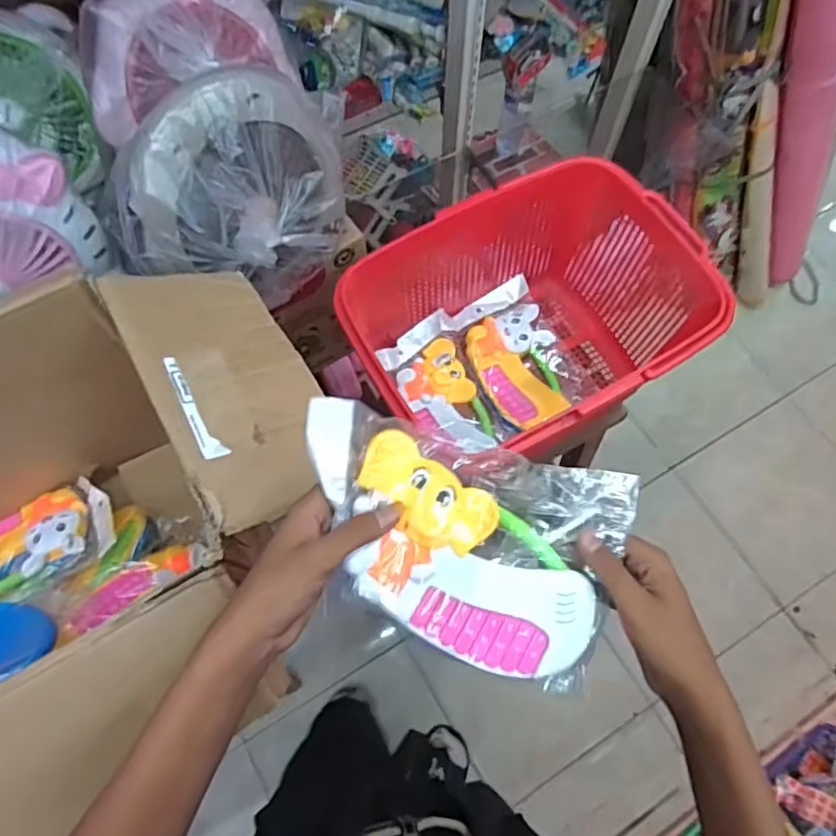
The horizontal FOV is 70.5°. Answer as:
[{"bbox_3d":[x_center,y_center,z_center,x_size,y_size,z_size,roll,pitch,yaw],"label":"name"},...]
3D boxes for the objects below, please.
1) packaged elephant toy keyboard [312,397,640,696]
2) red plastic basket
[{"bbox_3d":[0.026,0.089,0.415,0.219,0.042,0.152,13,83,-8],"label":"packaged elephant toy keyboard"},{"bbox_3d":[0.125,-0.098,0.745,0.389,0.217,0.289,-26,71,-10],"label":"red plastic basket"}]

